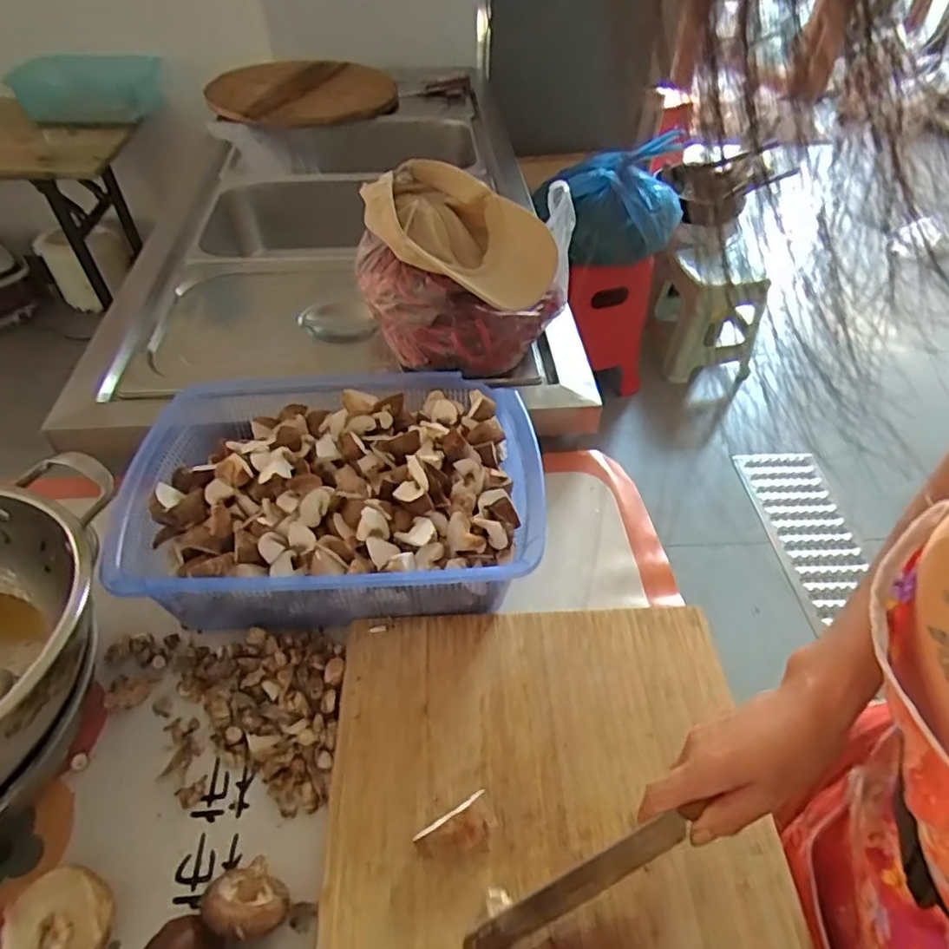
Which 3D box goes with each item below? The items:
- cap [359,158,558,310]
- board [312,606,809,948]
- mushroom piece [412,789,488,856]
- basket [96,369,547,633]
[{"bbox_3d":[-0.026,-0.286,0.752,0.235,0.093,0.151,29,53,24],"label":"cap"},{"bbox_3d":[0.058,0.305,0.415,0.326,0.025,0.481,-1,47,-2],"label":"board"},{"bbox_3d":[-0.016,0.257,0.451,0.055,0.025,0.034,-13,49,-13],"label":"mushroom piece"},{"bbox_3d":[-0.136,0.013,0.622,0.403,0.098,0.290,-2,47,-3],"label":"basket"}]

